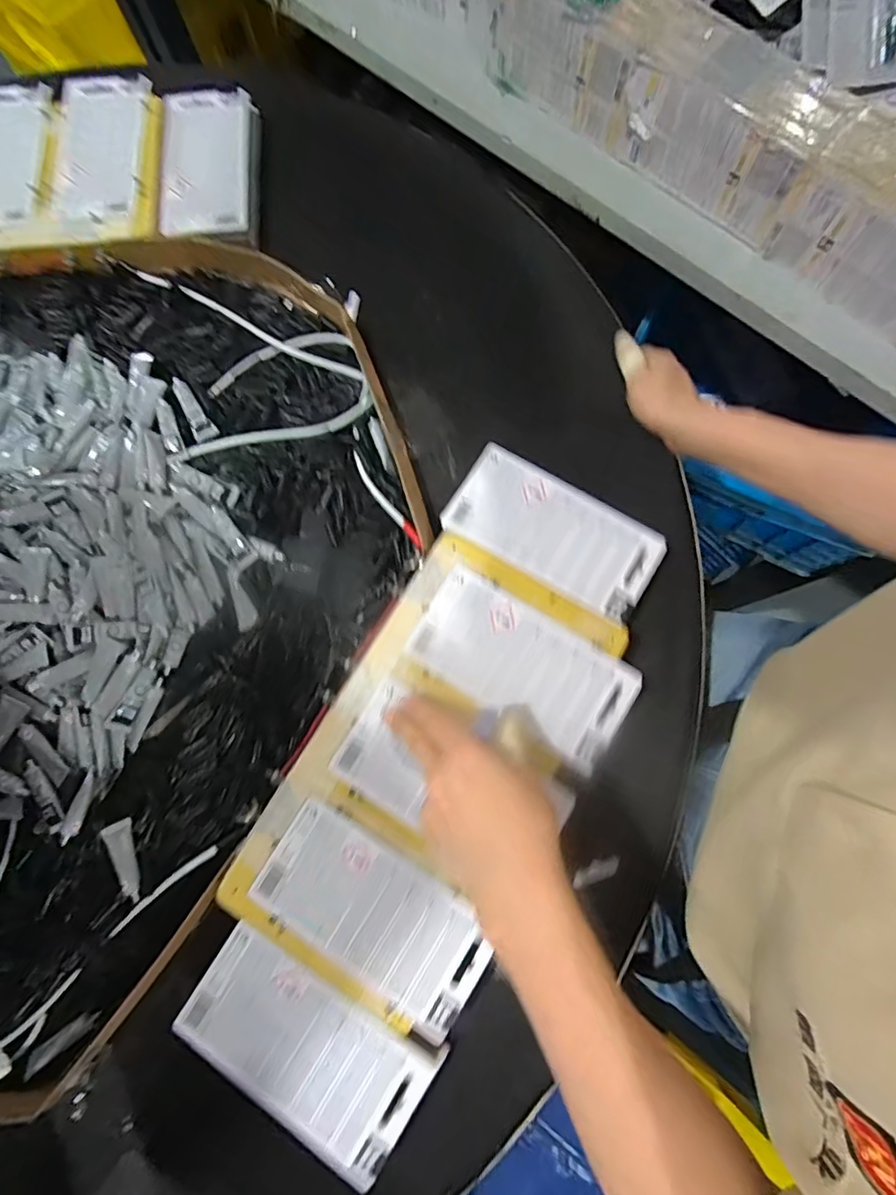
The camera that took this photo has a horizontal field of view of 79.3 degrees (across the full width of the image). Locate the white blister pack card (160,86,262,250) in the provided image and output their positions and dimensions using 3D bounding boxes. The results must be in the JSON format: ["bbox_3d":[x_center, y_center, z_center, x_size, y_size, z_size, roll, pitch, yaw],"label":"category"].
[{"bbox_3d":[-0.232,-0.411,0.527,0.088,0.030,0.184,-3,78,2],"label":"white blister pack card"}]

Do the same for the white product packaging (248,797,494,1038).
[{"bbox_3d":[-0.050,0.212,0.366,0.157,0.005,0.077,30,81,8],"label":"white product packaging"}]

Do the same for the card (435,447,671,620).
[{"bbox_3d":[0.084,-0.053,0.432,0.164,0.009,0.082,29,81,8],"label":"card"}]

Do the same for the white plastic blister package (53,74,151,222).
[{"bbox_3d":[-0.330,-0.431,0.513,0.085,0.010,0.171,-4,78,1],"label":"white plastic blister package"}]

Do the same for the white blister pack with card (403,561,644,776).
[{"bbox_3d":[0.055,0.048,0.398,0.161,0.008,0.079,32,81,8],"label":"white blister pack with card"}]

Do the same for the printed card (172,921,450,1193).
[{"bbox_3d":[-0.094,0.295,0.354,0.160,0.007,0.083,28,78,10],"label":"printed card"}]

